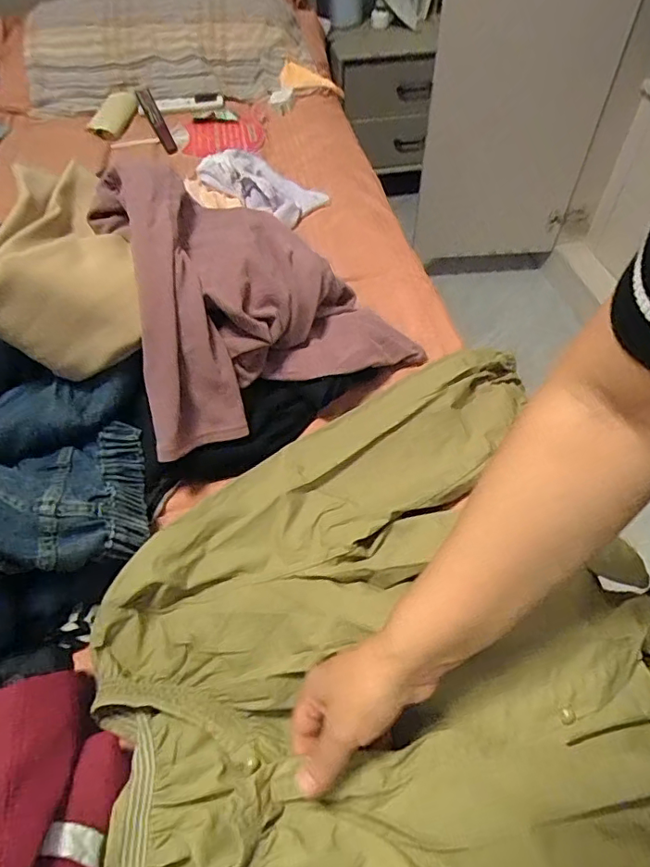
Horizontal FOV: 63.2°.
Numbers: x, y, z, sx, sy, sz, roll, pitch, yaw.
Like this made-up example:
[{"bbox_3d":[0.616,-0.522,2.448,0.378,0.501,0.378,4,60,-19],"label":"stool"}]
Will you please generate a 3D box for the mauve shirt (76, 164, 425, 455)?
[{"bbox_3d":[-0.096,-0.184,0.609,0.328,0.163,0.305,-27,56,-18],"label":"mauve shirt"}]

